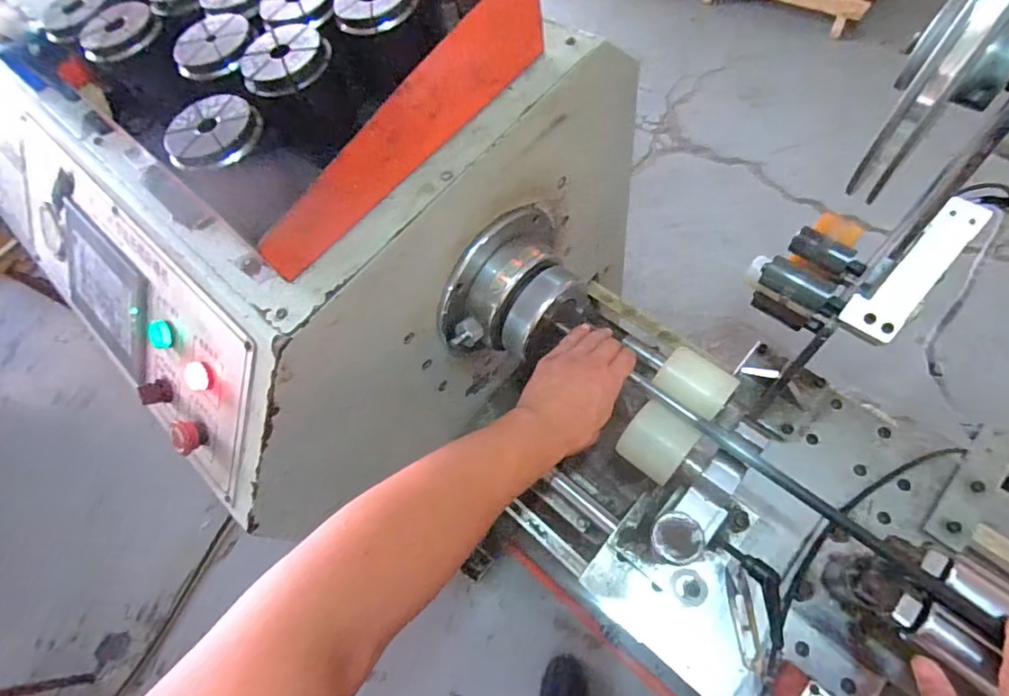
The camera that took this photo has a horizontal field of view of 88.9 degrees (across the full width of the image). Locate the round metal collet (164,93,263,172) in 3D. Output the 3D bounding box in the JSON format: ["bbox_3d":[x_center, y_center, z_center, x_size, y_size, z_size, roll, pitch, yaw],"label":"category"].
[{"bbox_3d":[-0.223,-0.165,0.395,0.066,0.014,0.062,0,67,-1],"label":"round metal collet"}]

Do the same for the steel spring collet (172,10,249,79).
[{"bbox_3d":[-0.251,-0.264,0.447,0.068,0.018,0.072,2,67,0],"label":"steel spring collet"}]

